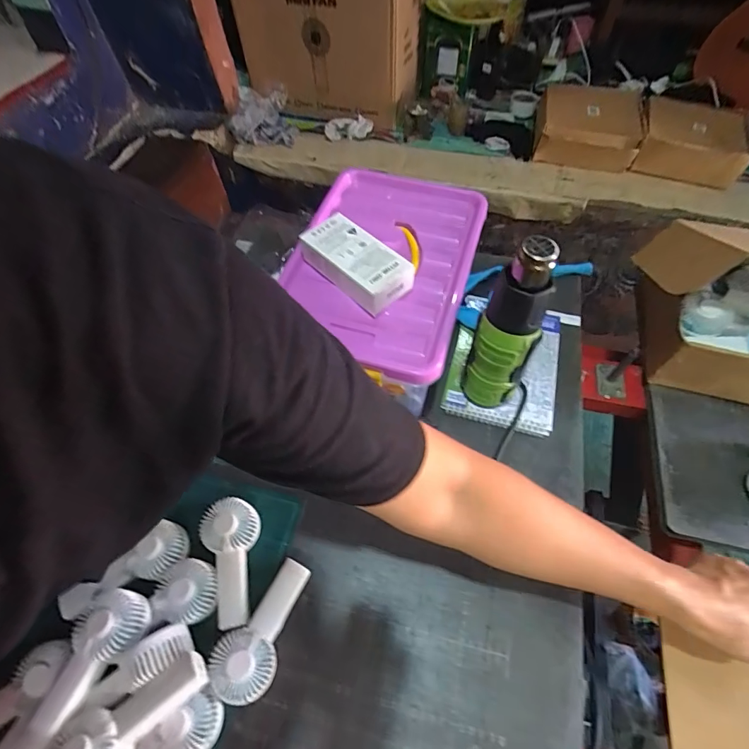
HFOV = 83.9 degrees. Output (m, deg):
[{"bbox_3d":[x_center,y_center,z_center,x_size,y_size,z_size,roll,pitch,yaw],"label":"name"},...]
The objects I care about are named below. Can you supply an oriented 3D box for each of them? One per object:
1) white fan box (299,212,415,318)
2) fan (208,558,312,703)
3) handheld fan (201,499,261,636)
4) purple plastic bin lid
[{"bbox_3d":[-0.025,-0.146,0.541,0.074,0.042,0.149,-40,64,-21],"label":"white fan box"},{"bbox_3d":[-0.124,0.273,0.453,0.060,0.045,0.137,15,60,10],"label":"fan"},{"bbox_3d":[-0.172,0.217,0.486,0.059,0.039,0.134,-3,58,0],"label":"handheld fan"},{"bbox_3d":[0.011,-0.160,0.574,0.236,0.033,0.346,15,59,11],"label":"purple plastic bin lid"}]

